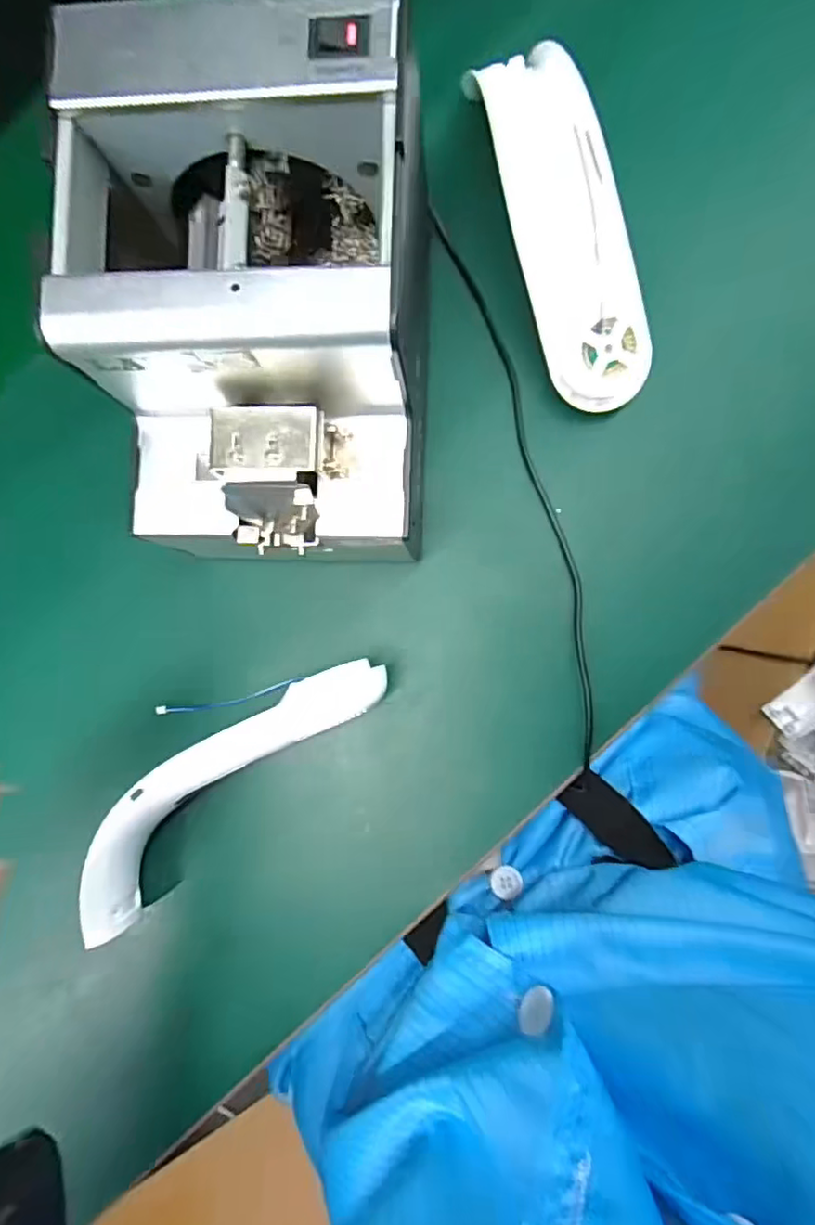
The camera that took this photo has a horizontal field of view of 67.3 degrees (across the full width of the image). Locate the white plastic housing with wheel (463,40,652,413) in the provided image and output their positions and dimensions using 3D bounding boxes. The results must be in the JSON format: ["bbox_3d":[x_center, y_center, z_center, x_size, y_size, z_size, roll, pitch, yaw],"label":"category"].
[{"bbox_3d":[0.082,-0.190,0.315,0.057,0.048,0.170,-18,86,4],"label":"white plastic housing with wheel"}]

